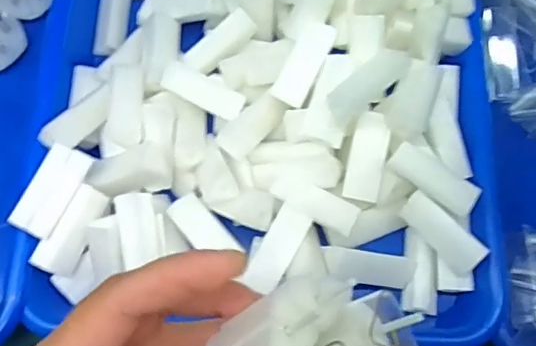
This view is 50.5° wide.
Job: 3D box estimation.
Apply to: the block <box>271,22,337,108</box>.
[{"bbox_3d":[0.020,-0.059,0.302,0.019,0.011,0.048,25,84,8],"label":"block"}]

